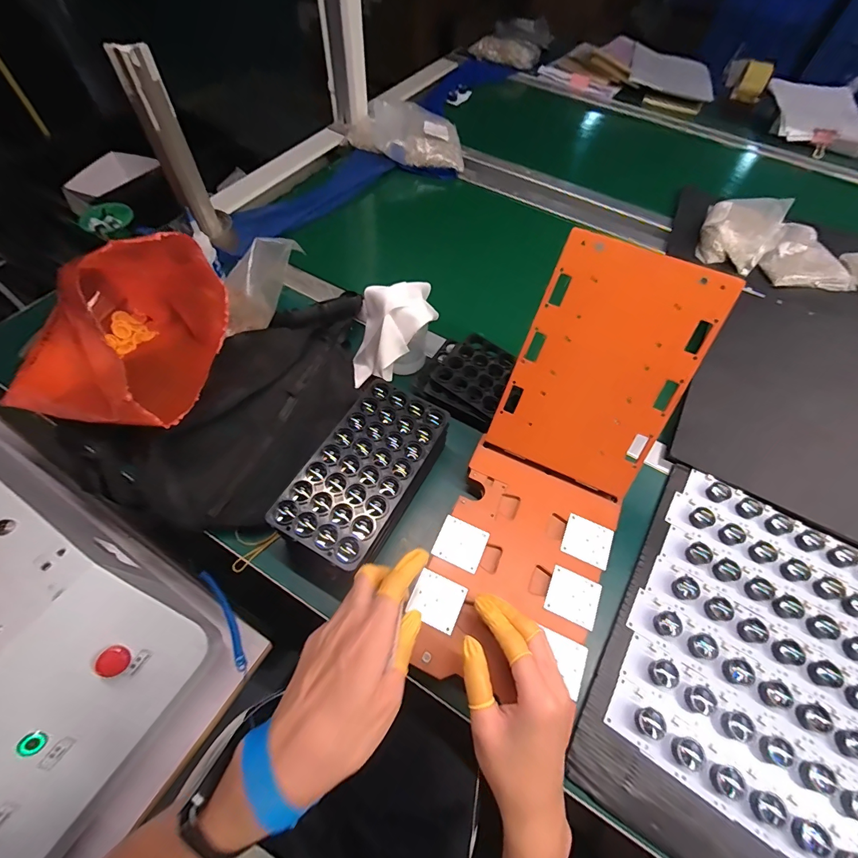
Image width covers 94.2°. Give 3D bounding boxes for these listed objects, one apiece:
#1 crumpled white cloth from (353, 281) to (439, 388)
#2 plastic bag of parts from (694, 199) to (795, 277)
[{"bbox_3d":[-0.046,-0.123,0.501,0.112,0.090,0.095,-7,61,-5],"label":"crumpled white cloth"},{"bbox_3d":[0.552,-0.358,0.713,0.115,0.052,0.169,30,64,15],"label":"plastic bag of parts"}]

